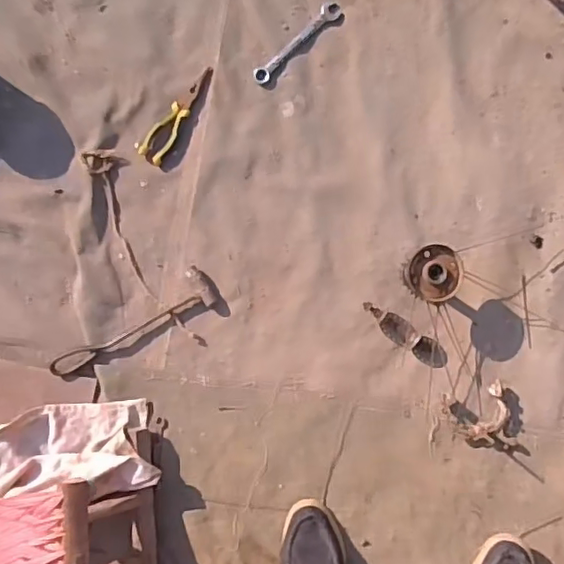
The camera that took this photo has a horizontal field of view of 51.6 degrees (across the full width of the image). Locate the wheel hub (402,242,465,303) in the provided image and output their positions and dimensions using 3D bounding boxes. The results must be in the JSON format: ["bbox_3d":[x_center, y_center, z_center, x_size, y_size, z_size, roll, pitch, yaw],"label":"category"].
[{"bbox_3d":[0.249,-0.017,0.948,0.092,0.083,0.095,0,83,-3],"label":"wheel hub"}]

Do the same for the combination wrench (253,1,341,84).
[{"bbox_3d":[0.025,-0.420,1.021,0.196,0.012,0.033,-43,88,0],"label":"combination wrench"}]

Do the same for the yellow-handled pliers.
[{"bbox_3d":[-0.185,-0.295,1.014,0.049,0.010,0.188,31,89,1],"label":"yellow-handled pliers"}]

